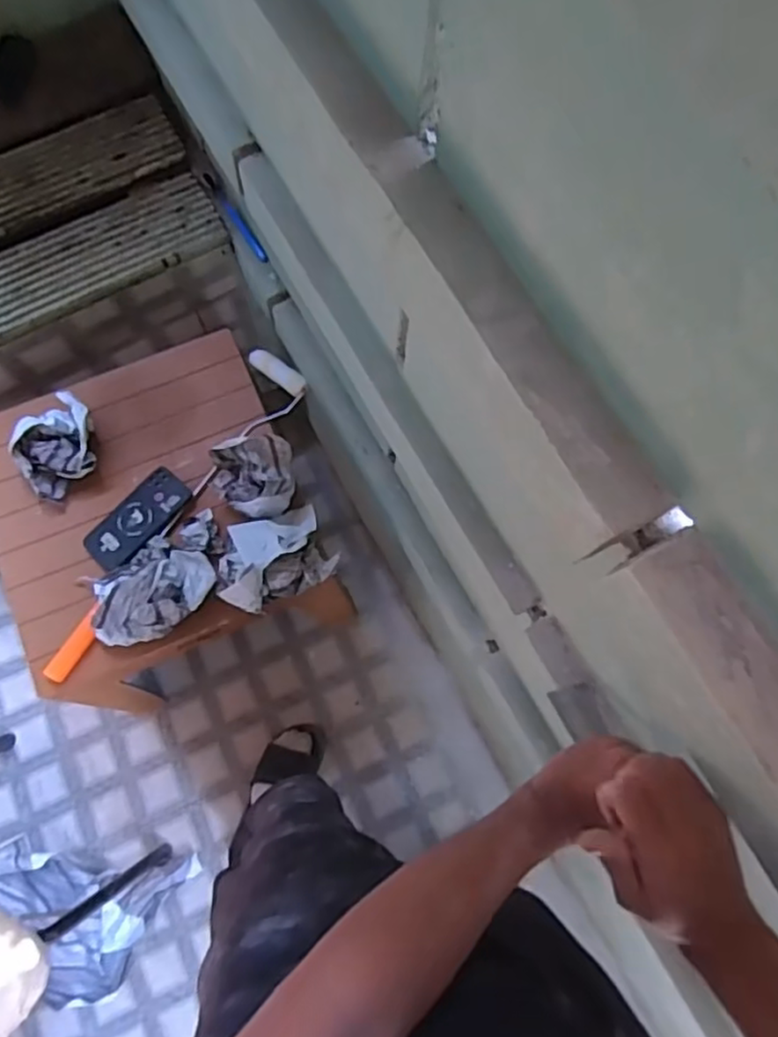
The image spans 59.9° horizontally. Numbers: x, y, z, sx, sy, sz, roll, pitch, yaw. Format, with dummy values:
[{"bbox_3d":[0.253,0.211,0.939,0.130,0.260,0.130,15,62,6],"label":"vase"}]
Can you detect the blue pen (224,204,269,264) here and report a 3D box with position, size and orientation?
[{"bbox_3d":[-0.224,-0.450,1.054,0.012,0.013,0.116,-34,77,-10],"label":"blue pen"}]

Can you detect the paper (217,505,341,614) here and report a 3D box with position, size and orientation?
[{"bbox_3d":[-0.166,0.054,0.963,0.169,0.090,0.121,-26,75,-9],"label":"paper"}]

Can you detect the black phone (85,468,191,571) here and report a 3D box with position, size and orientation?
[{"bbox_3d":[-0.377,0.001,1.019,0.085,0.013,0.171,39,76,10],"label":"black phone"}]

